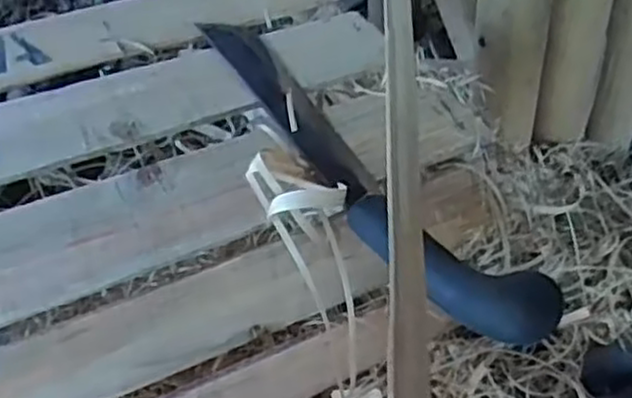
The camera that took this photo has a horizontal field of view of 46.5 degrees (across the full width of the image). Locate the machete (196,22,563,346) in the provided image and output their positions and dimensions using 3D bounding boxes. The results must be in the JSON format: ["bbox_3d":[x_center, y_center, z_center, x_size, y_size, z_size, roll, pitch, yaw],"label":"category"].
[{"bbox_3d":[0.015,-0.034,0.535,0.070,0.027,0.388,-26,48,-24],"label":"machete"}]

